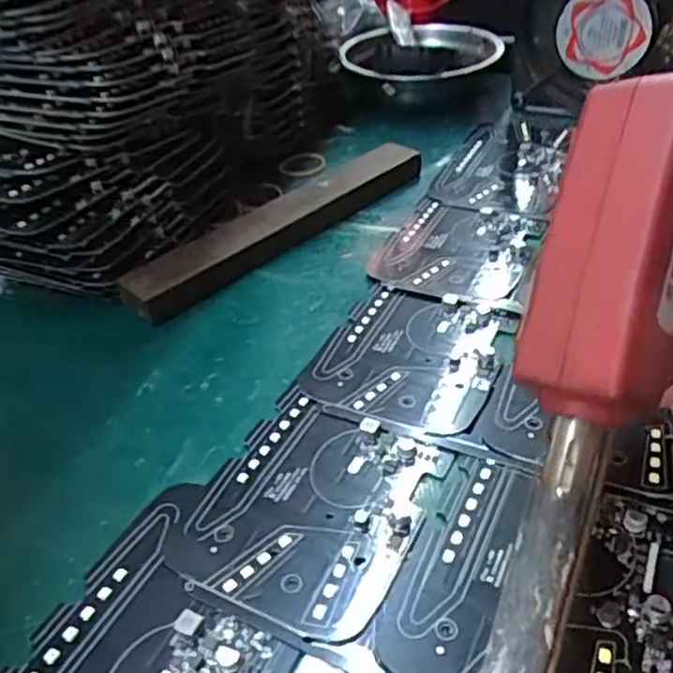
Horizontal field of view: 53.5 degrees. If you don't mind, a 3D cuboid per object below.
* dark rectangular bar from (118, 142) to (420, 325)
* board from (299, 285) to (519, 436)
[{"bbox_3d":[-0.030,-0.067,0.386,0.031,0.020,0.208,28,49,36],"label":"dark rectangular bar"},{"bbox_3d":[0.033,0.007,0.294,0.075,0.004,0.085,12,42,23],"label":"board"}]

